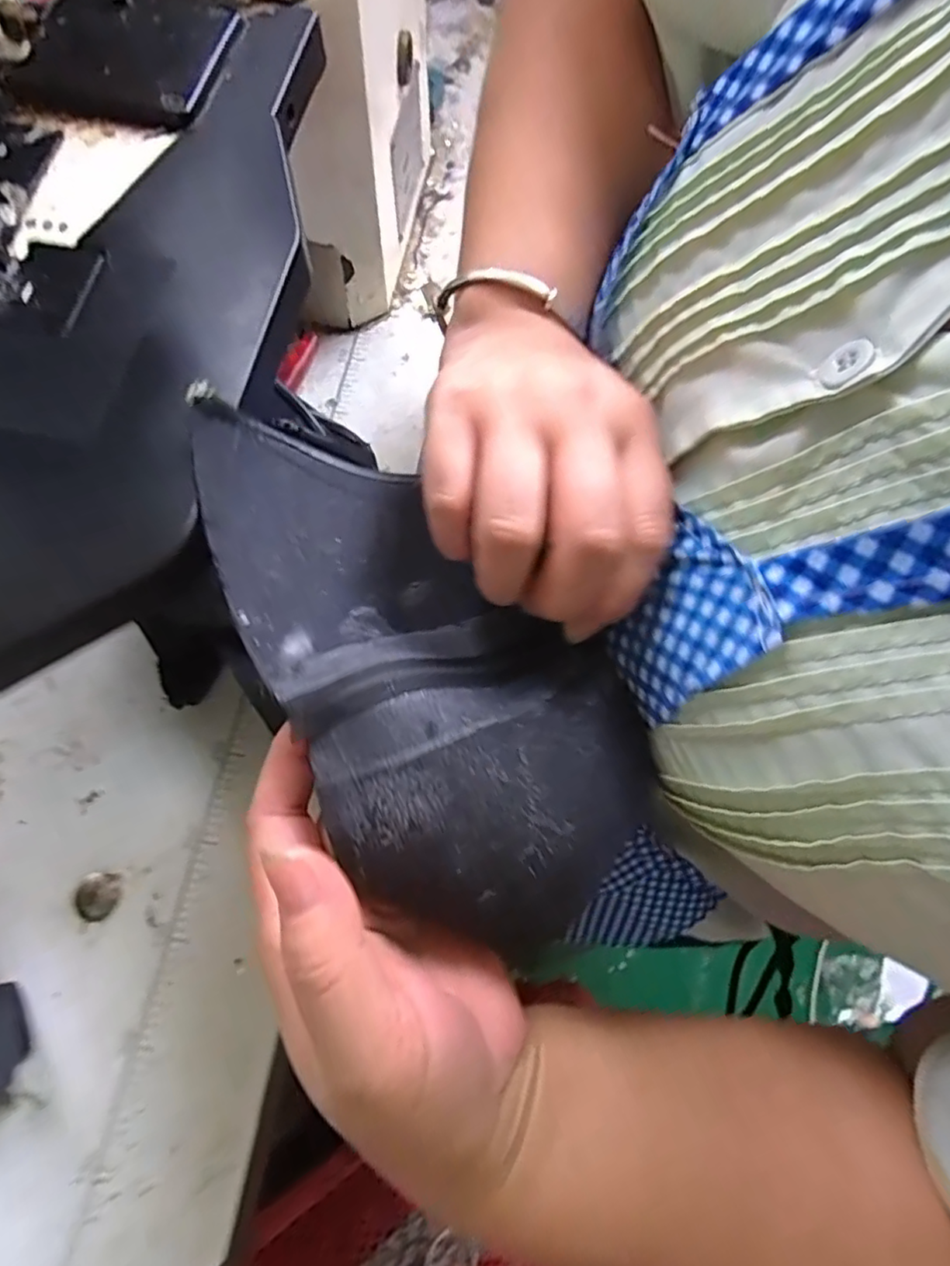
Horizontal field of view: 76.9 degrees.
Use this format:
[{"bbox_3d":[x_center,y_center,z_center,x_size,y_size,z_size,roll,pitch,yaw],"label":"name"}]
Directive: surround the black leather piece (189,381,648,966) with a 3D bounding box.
[{"bbox_3d":[-0.022,-0.003,0.200,0.099,0.043,0.200,-32,74,-11],"label":"black leather piece"}]

